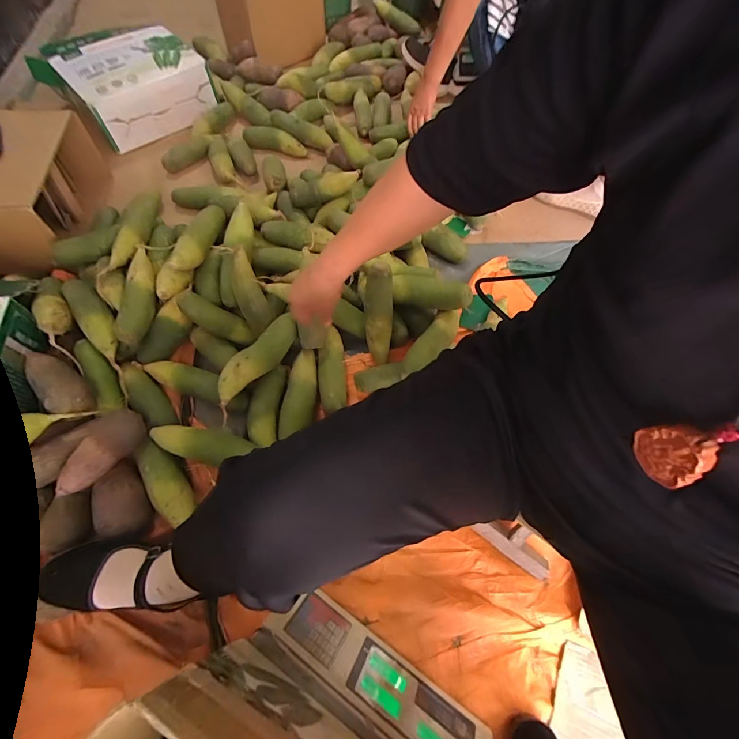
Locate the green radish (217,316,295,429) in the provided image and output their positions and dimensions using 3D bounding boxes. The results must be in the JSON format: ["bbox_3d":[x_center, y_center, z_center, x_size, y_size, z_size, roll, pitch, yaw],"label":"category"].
[{"bbox_3d":[-0.215,-0.016,0.686,0.064,0.061,0.219,30,64,13],"label":"green radish"}]

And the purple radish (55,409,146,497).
[{"bbox_3d":[-0.436,0.132,0.582,0.065,0.058,0.149,30,64,13],"label":"purple radish"}]

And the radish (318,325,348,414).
[{"bbox_3d":[-0.074,0.005,0.700,0.053,0.057,0.156,-4,62,-5],"label":"radish"}]

